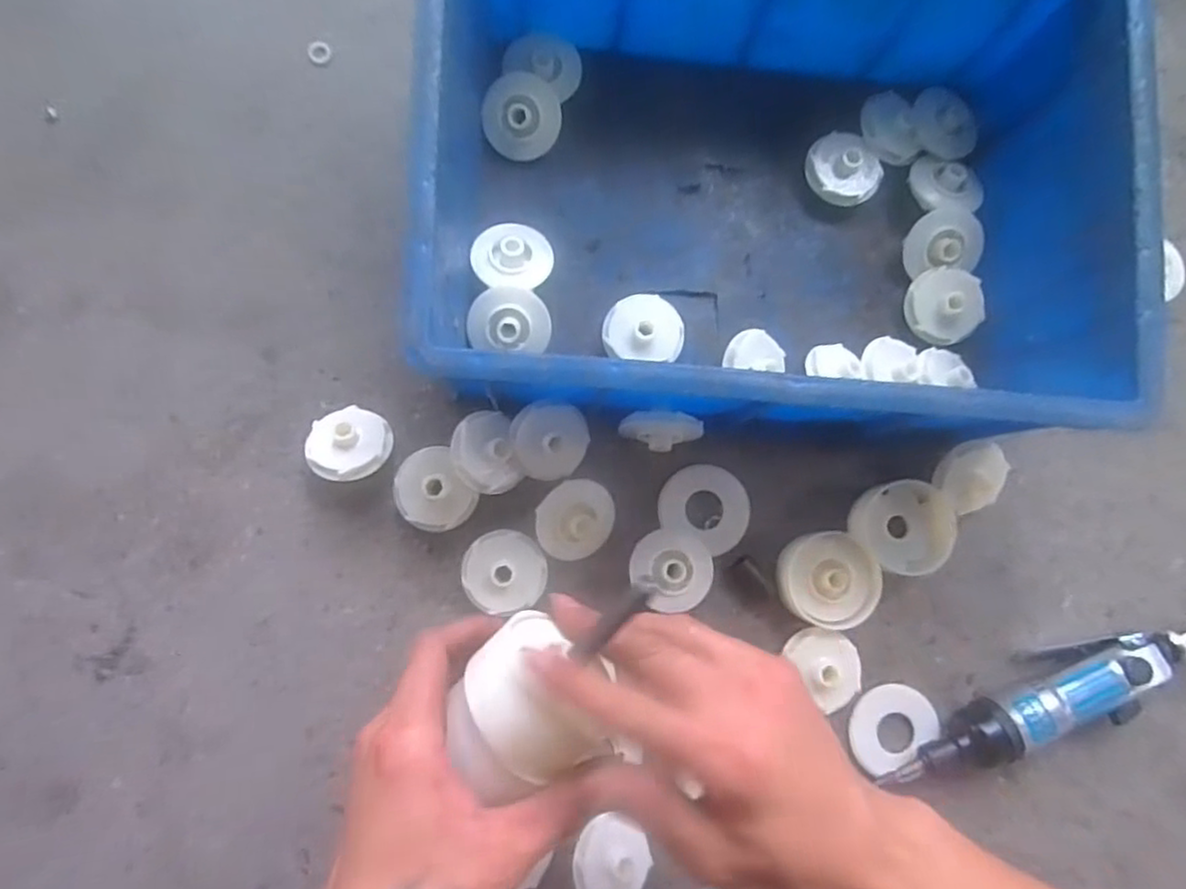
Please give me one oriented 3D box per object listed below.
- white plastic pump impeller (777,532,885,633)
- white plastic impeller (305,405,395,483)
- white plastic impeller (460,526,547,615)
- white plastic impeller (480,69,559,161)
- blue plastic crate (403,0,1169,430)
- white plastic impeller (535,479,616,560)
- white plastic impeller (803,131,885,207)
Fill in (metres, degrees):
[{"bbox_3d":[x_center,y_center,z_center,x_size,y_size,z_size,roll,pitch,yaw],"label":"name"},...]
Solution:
[{"bbox_3d":[0.160,0.091,0.472,0.066,0.017,0.062,0,84,-4],"label":"white plastic pump impeller"},{"bbox_3d":[-0.159,-0.002,0.450,0.053,0.019,0.053,3,59,-5],"label":"white plastic impeller"},{"bbox_3d":[-0.058,0.084,0.462,0.053,0.031,0.051,0,84,-4],"label":"white plastic impeller"},{"bbox_3d":[-0.049,-0.230,0.488,0.055,0.020,0.055,-1,108,-3],"label":"white plastic impeller"},{"bbox_3d":[0.103,-0.159,0.440,0.390,0.154,0.291,4,83,-4],"label":"blue plastic crate"},{"bbox_3d":[-0.012,0.050,0.465,0.052,0.027,0.052,-1,94,-9],"label":"white plastic impeller"},{"bbox_3d":[0.180,-0.197,0.504,0.050,0.022,0.054,0,84,-4],"label":"white plastic impeller"}]

